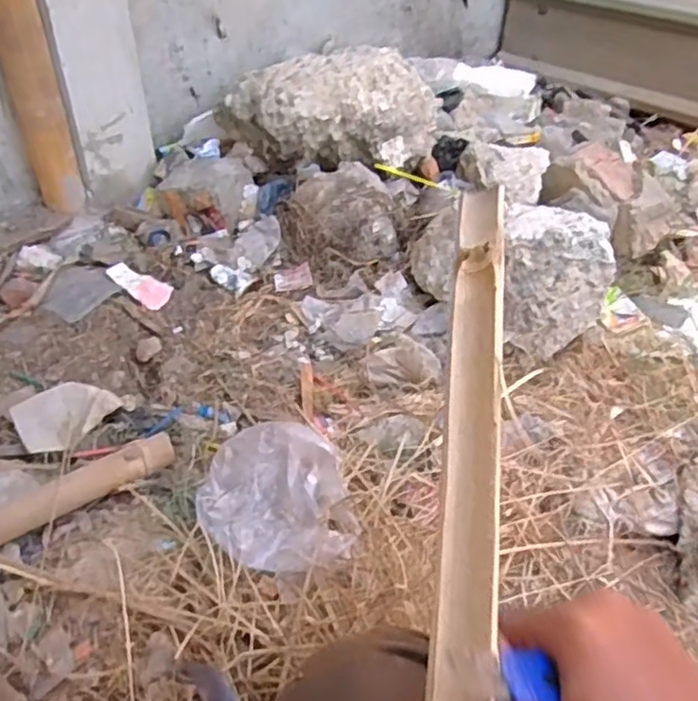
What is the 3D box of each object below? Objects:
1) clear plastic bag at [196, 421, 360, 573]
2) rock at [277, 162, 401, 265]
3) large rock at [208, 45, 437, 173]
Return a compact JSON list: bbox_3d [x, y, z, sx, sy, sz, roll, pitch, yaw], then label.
[{"bbox_3d":[-0.097,0.197,0.864,0.196,0.108,0.185,-4,43,-8],"label":"clear plastic bag"},{"bbox_3d":[-0.021,-0.275,1.357,0.228,0.117,0.212,-7,42,-9],"label":"rock"},{"bbox_3d":[-0.047,-0.521,1.446,0.487,0.188,0.213,1,41,1],"label":"large rock"}]

